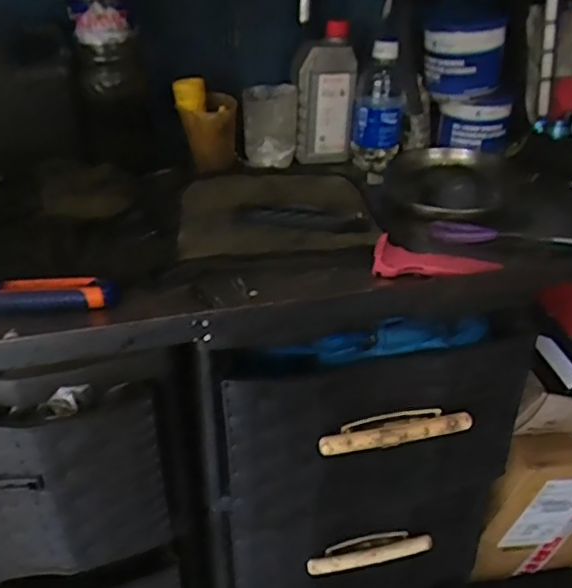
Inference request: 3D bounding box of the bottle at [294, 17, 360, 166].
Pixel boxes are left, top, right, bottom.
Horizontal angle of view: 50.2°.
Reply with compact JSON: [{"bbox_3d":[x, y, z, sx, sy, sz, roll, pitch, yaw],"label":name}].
[{"bbox_3d":[0.051,-0.258,0.803,0.080,0.164,0.039,1,30,1],"label":"bottle"}]

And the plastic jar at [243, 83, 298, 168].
[{"bbox_3d":[-0.021,-0.216,0.800,0.070,0.096,0.064,0,30,0],"label":"plastic jar"}]

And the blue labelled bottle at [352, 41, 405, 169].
[{"bbox_3d":[0.121,-0.238,0.798,0.062,0.156,0.069,5,31,8],"label":"blue labelled bottle"}]

